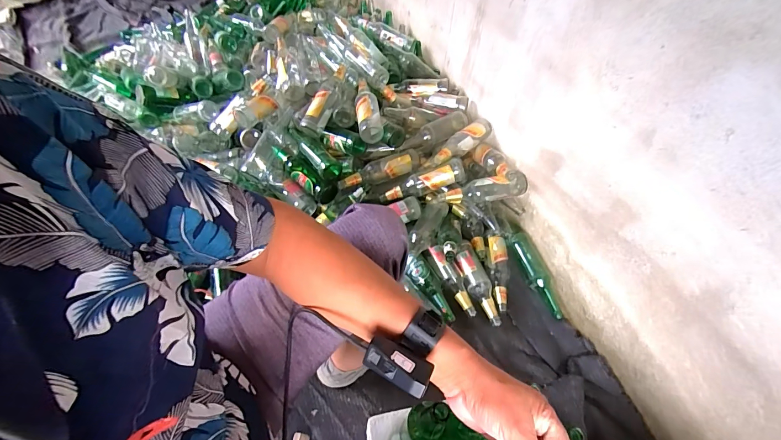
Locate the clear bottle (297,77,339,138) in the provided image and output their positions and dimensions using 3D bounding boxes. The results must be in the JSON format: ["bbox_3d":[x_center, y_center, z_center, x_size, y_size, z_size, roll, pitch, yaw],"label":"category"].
[{"bbox_3d":[-0.212,-0.345,1.052,0.071,0.063,0.189,24,82,16],"label":"clear bottle"}]

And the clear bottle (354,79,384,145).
[{"bbox_3d":[-0.070,-0.343,1.027,0.073,0.058,0.241,-7,65,-8],"label":"clear bottle"}]

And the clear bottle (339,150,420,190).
[{"bbox_3d":[-0.027,-0.149,1.066,0.276,0.084,0.065,-22,55,-19],"label":"clear bottle"}]

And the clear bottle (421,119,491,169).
[{"bbox_3d":[0.216,-0.242,1.089,0.278,0.061,0.061,-33,59,-26],"label":"clear bottle"}]

